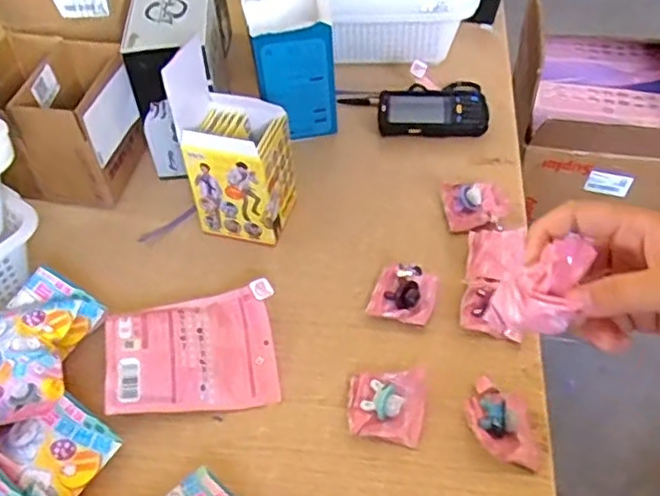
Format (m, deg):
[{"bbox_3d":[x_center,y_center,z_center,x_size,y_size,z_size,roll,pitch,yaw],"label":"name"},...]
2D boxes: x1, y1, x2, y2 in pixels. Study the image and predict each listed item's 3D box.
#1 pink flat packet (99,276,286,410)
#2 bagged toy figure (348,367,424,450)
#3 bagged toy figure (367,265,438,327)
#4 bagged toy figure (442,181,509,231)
[{"bbox_3d":[-0.139,0.100,0.657,0.164,0.022,0.127,2,60,-14],"label":"pink flat packet"},{"bbox_3d":[0.055,0.147,0.625,0.071,0.025,0.077,7,48,9],"label":"bagged toy figure"},{"bbox_3d":[0.083,0.050,0.711,0.065,0.024,0.071,12,49,14],"label":"bagged toy figure"},{"bbox_3d":[0.178,-0.056,0.790,0.073,0.029,0.079,0,48,3],"label":"bagged toy figure"}]

